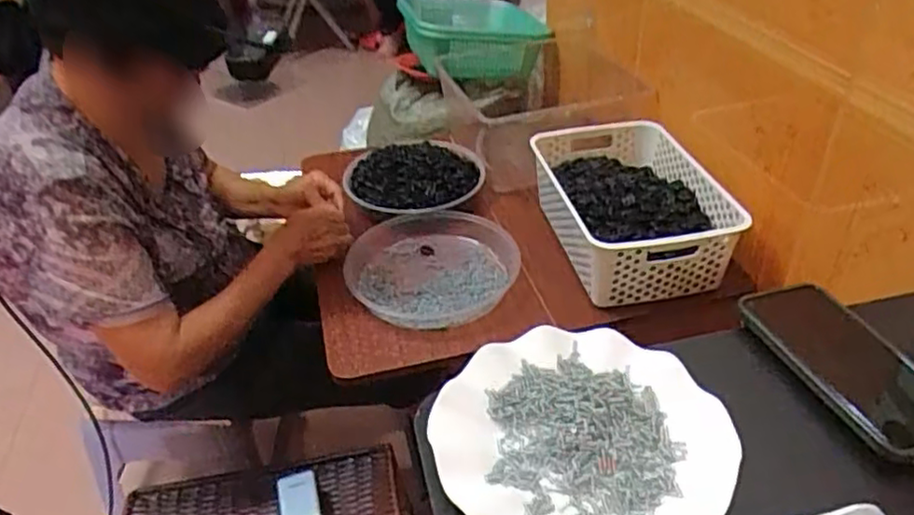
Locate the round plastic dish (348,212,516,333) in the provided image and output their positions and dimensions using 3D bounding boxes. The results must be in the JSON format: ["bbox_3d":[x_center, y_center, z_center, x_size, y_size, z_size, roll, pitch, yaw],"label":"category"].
[{"bbox_3d":[-0.039,0.016,0.925,0.235,0.035,0.219,2,37,8],"label":"round plastic dish"}]

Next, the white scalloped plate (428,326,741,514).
[{"bbox_3d":[0.078,0.116,0.433,0.177,0.017,0.172,-3,37,2],"label":"white scalloped plate"}]

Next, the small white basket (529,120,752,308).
[{"bbox_3d":[0.240,-0.074,0.944,0.205,0.100,0.312,-9,37,-7],"label":"small white basket"}]

